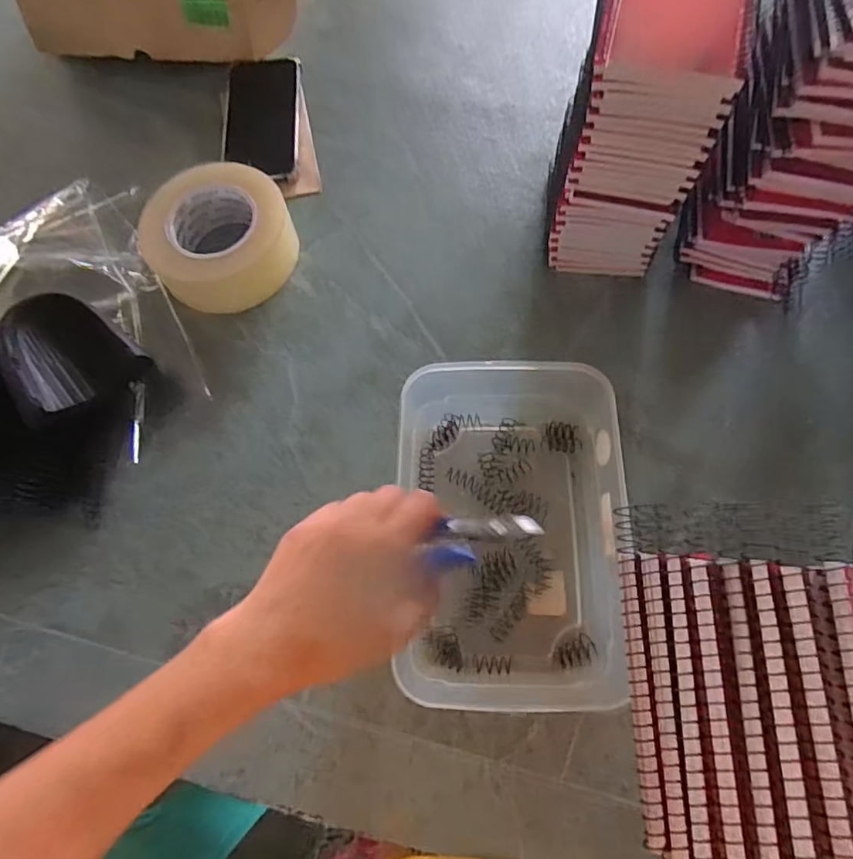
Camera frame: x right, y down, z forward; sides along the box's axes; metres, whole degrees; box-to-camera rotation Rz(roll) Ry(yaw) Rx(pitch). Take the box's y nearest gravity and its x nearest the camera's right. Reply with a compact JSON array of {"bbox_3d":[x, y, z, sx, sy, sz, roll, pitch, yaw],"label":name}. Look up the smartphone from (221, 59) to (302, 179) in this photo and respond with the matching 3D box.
[{"bbox_3d":[-0.177,-0.336,0.590,0.079,0.014,0.173,-4,70,1],"label":"smartphone"}]

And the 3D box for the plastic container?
[{"bbox_3d":[0.060,0.067,0.391,0.161,0.065,0.238,0,69,3],"label":"plastic container"}]

